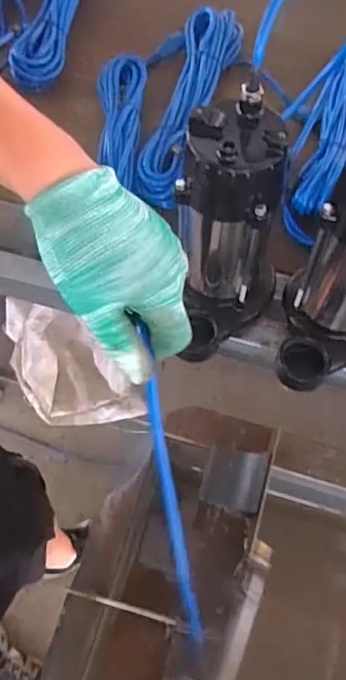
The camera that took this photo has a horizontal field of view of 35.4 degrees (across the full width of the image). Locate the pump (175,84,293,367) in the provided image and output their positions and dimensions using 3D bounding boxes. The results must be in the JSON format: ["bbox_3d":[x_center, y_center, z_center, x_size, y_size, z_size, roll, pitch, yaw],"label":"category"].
[{"bbox_3d":[0.056,-0.090,0.532,0.110,0.225,0.148,5,65,3],"label":"pump"}]

